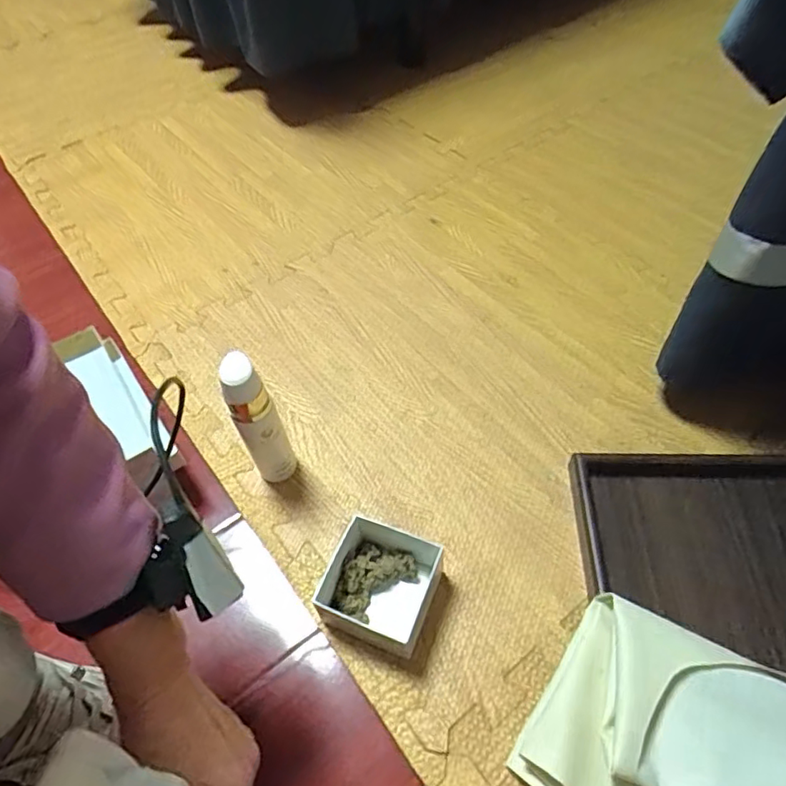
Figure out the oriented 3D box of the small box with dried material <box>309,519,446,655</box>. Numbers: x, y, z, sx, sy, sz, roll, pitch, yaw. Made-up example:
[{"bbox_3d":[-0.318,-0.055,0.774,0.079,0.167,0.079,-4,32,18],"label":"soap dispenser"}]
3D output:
[{"bbox_3d":[-0.017,0.171,0.514,0.106,0.054,0.093,18,59,16],"label":"small box with dried material"}]

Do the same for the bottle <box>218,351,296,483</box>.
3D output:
[{"bbox_3d":[-0.128,0.034,0.545,0.040,0.173,0.042,-28,58,-15],"label":"bottle"}]

